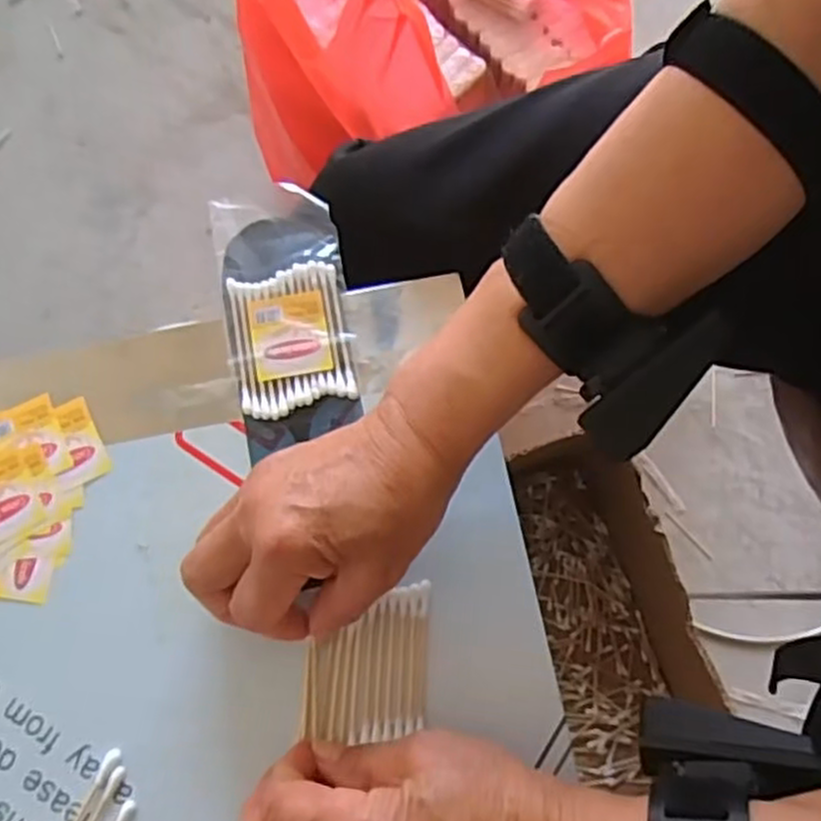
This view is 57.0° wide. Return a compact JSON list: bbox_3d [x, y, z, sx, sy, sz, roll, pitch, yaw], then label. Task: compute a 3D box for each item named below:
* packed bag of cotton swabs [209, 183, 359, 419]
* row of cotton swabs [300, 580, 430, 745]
[{"bbox_3d":[-0.067,-0.059,0.399,0.065,0.010,0.118,-11,75,-1],"label":"packed bag of cotton swabs"},{"bbox_3d":[-0.020,0.116,0.354,0.054,0.005,0.068,3,75,2],"label":"row of cotton swabs"}]

